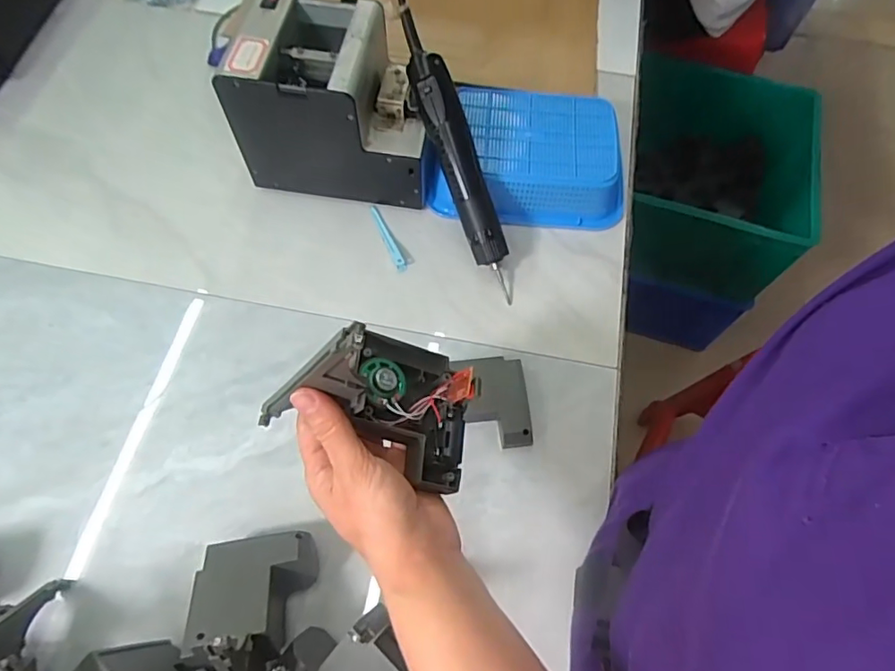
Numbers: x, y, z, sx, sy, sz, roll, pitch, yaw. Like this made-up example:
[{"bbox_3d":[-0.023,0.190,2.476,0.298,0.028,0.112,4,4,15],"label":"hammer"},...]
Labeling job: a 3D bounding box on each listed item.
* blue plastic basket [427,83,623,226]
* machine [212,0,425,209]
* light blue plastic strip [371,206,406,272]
[{"bbox_3d":[0.084,-0.188,0.584,0.196,0.060,0.136,6,62,2],"label":"blue plastic basket"},{"bbox_3d":[-0.106,-0.227,0.553,0.178,0.149,0.128,7,62,3],"label":"machine"},{"bbox_3d":[-0.061,-0.099,0.567,0.010,0.012,0.081,-22,64,-12],"label":"light blue plastic strip"}]

